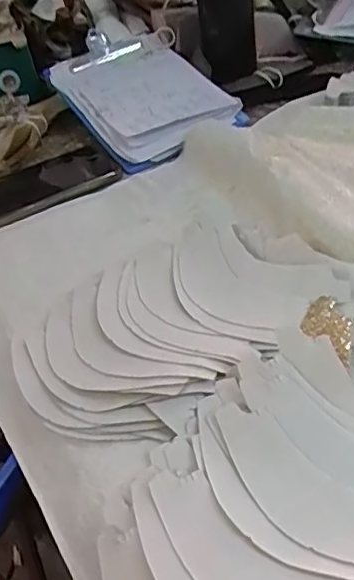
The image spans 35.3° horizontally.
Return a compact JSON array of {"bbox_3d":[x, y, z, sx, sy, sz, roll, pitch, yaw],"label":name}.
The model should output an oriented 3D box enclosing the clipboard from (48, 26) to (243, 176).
[{"bbox_3d":[-0.040,-0.225,0.633,0.156,0.025,0.251,-24,50,-12],"label":"clipboard"}]

